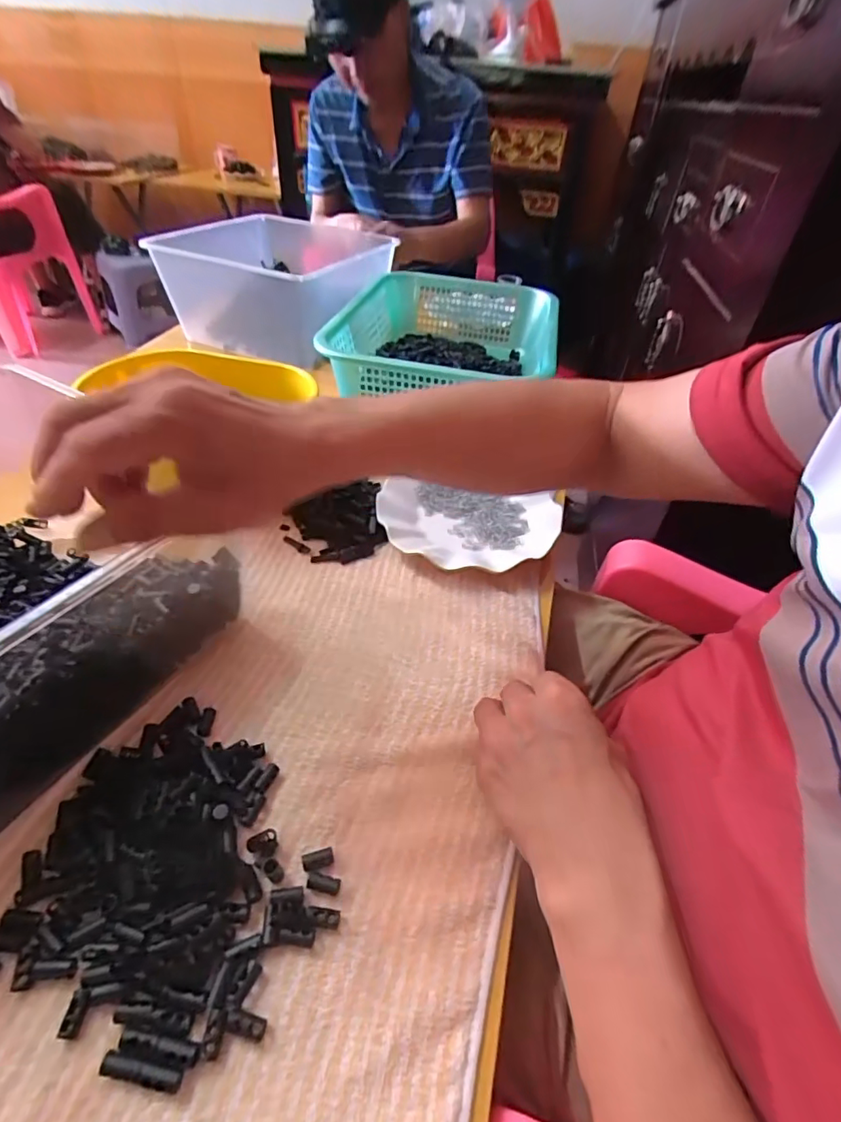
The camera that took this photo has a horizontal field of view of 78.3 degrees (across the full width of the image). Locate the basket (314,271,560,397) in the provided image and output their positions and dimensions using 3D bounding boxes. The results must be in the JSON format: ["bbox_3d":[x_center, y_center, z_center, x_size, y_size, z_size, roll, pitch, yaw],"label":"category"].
[{"bbox_3d":[0.040,-0.322,0.779,0.326,0.106,0.381,5,43,1],"label":"basket"}]

